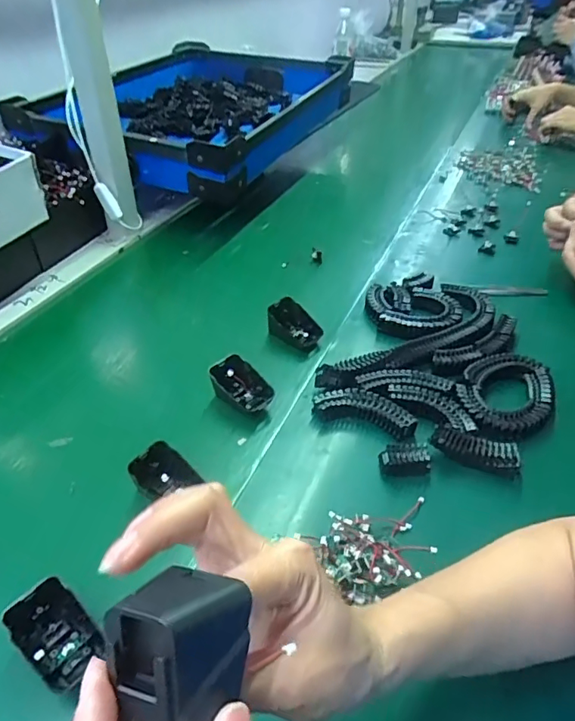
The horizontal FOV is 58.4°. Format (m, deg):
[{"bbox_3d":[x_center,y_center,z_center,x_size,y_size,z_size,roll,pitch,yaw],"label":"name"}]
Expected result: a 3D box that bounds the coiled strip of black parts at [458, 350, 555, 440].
[{"bbox_3d":[0.232,0.033,0.543,0.086,0.024,0.128,23,46,28],"label":"coiled strip of black parts"}]

